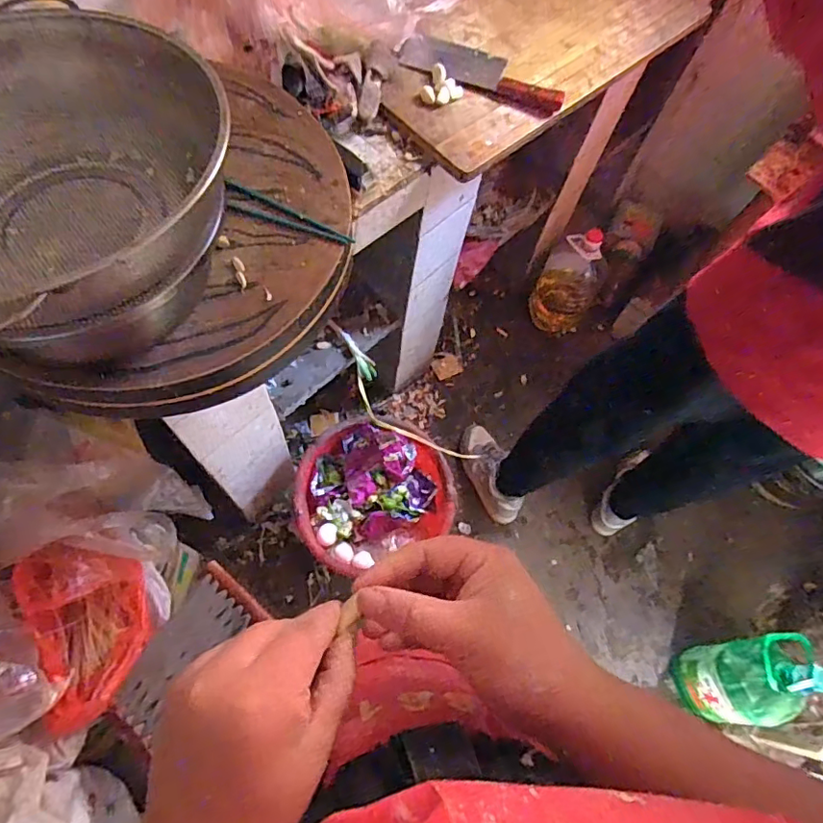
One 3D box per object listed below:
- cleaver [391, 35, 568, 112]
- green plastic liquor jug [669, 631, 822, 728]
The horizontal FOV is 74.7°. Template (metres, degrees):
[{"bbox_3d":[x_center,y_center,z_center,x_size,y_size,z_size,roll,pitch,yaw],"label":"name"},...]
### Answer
[{"bbox_3d":[0.109,-0.524,0.830,0.261,0.017,0.098,28,67,11],"label":"cleaver"},{"bbox_3d":[0.695,0.562,1.132,0.160,0.351,0.170,3,64,0],"label":"green plastic liquor jug"}]

